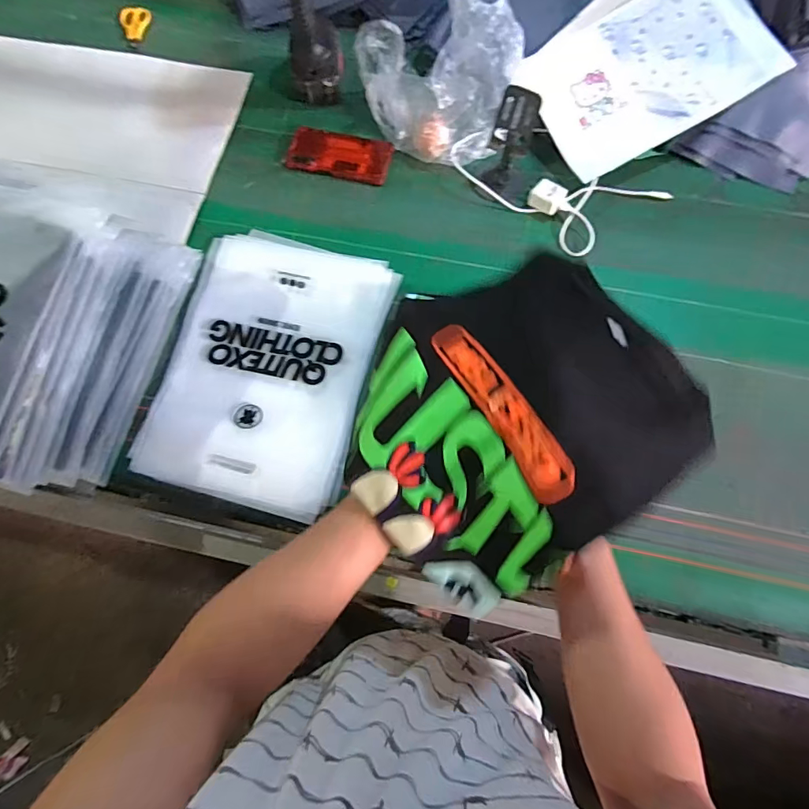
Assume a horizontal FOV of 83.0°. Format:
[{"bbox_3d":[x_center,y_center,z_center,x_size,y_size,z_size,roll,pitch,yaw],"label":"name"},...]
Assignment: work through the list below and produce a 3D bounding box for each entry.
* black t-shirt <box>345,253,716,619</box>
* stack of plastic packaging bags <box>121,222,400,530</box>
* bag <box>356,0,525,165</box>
[{"bbox_3d":[0.077,0.013,0.351,0.239,0.085,0.207,-35,78,-8],"label":"black t-shirt"},{"bbox_3d":[-0.185,-0.058,0.641,0.275,0.030,0.378,14,77,4],"label":"stack of plastic packaging bags"},{"bbox_3d":[0.047,-0.507,0.679,0.182,0.177,0.235,-32,76,-7],"label":"bag"}]

